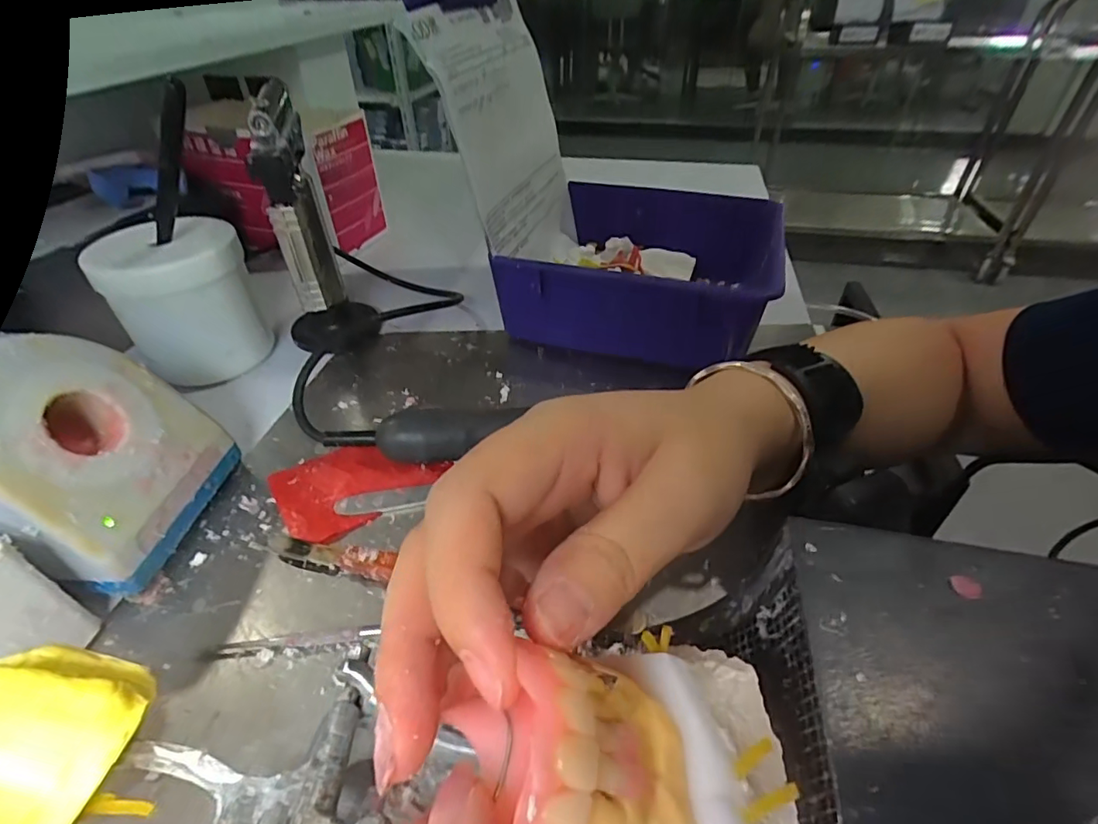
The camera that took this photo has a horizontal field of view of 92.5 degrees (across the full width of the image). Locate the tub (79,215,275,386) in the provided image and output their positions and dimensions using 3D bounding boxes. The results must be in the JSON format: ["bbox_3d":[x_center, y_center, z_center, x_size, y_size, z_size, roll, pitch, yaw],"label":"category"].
[{"bbox_3d":[-0.222,-0.067,0.326,0.073,0.082,0.066,-25,46,-26],"label":"tub"}]

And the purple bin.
[{"bbox_3d":[0.068,-0.103,0.379,0.160,0.068,0.169,13,42,15],"label":"purple bin"}]

